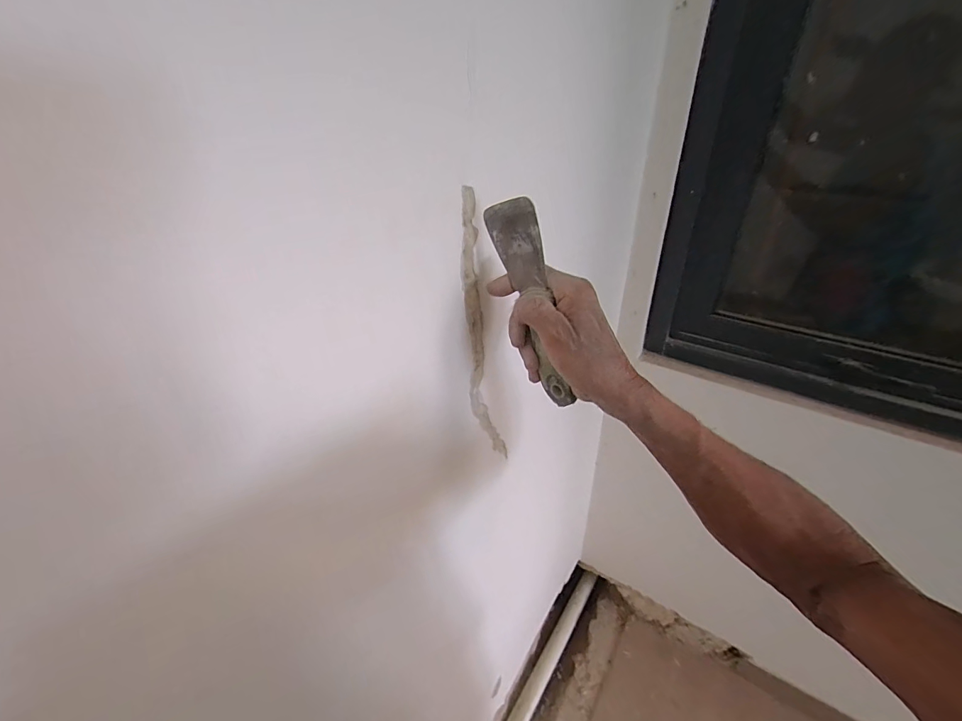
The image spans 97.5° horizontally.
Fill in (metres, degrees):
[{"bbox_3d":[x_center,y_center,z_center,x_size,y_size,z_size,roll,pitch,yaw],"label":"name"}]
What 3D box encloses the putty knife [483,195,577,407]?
[{"bbox_3d":[0.046,-0.042,0.361,0.017,0.182,0.040,-28,20,-33],"label":"putty knife"}]

